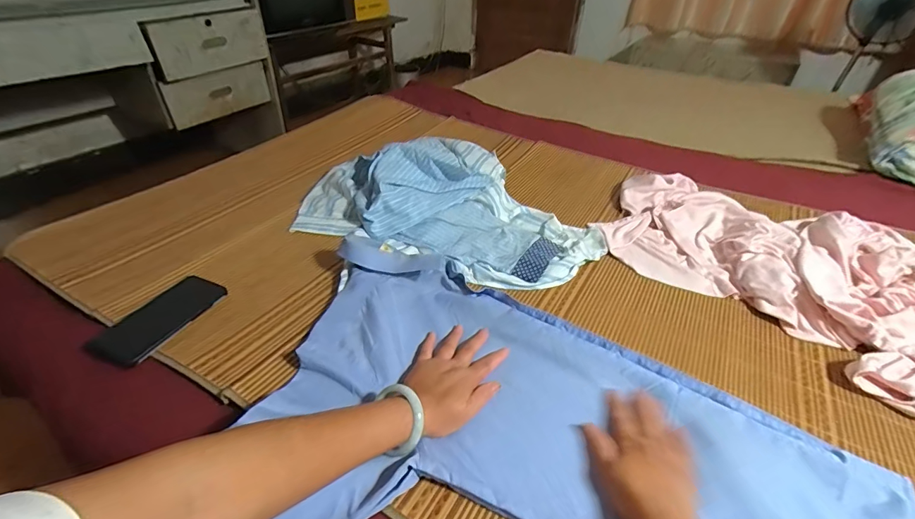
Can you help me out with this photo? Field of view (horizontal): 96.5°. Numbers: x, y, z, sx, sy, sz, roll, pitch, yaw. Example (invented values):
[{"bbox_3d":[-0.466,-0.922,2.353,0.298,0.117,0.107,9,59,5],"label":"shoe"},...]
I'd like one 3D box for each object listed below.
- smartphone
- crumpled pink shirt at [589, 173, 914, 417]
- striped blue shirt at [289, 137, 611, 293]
[{"bbox_3d":[-0.417,0.083,0.582,0.088,0.012,0.161,19,40,19],"label":"smartphone"},{"bbox_3d":[0.575,-0.019,0.744,0.565,0.052,0.415,32,46,32],"label":"crumpled pink shirt"},{"bbox_3d":[-0.029,-0.104,0.780,0.455,0.096,0.471,-20,44,-28],"label":"striped blue shirt"}]

